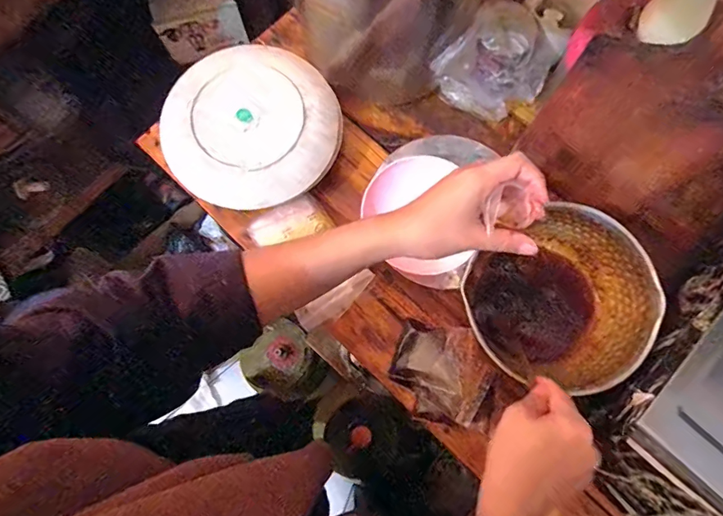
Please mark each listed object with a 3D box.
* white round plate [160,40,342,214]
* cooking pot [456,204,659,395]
[{"bbox_3d":[-0.123,-0.150,0.496,0.187,0.043,0.182,0,77,0],"label":"white round plate"},{"bbox_3d":[0.208,0.044,0.465,0.167,0.076,0.164,0,77,0],"label":"cooking pot"}]

